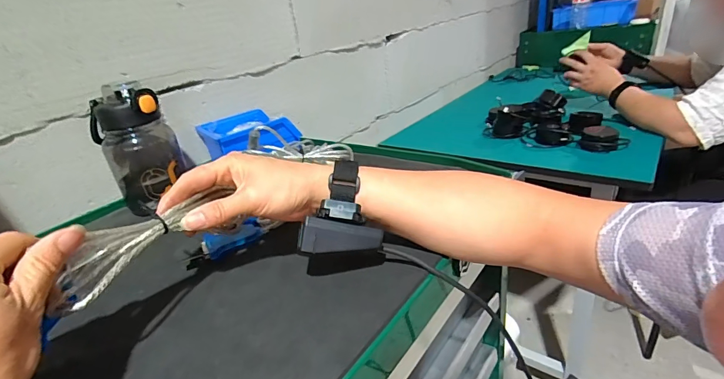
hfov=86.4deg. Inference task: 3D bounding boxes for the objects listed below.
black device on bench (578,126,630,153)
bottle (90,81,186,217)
[{"bbox_3d":[0.509,-0.108,0.814,0.056,0.034,0.081,-28,33,-35],"label":"black device on bench"},{"bbox_3d":[-0.296,-0.055,0.515,0.091,0.159,0.068,-23,30,-27],"label":"bottle"}]

